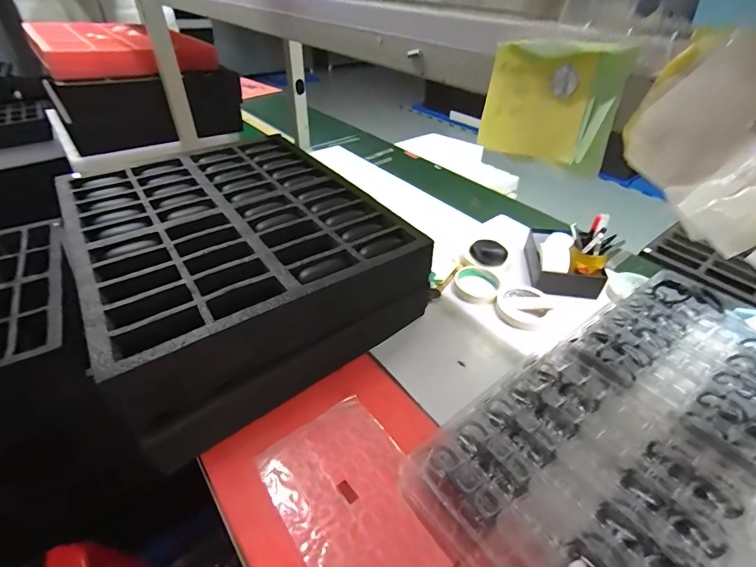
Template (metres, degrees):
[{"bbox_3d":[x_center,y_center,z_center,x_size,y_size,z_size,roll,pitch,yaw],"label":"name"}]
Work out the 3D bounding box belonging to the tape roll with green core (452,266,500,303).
[{"bbox_3d":[0.186,0.002,0.718,0.081,0.027,0.074,2,40,-1],"label":"tape roll with green core"}]

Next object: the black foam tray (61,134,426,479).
[{"bbox_3d":[-0.246,-0.053,0.655,0.427,0.161,0.514,-27,48,-30],"label":"black foam tray"}]

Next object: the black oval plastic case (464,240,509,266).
[{"bbox_3d":[0.217,-0.061,0.755,0.080,0.031,0.054,13,41,13],"label":"black oval plastic case"}]

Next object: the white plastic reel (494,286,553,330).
[{"bbox_3d":[0.260,0.043,0.682,0.087,0.027,0.091,31,47,30],"label":"white plastic reel"}]

